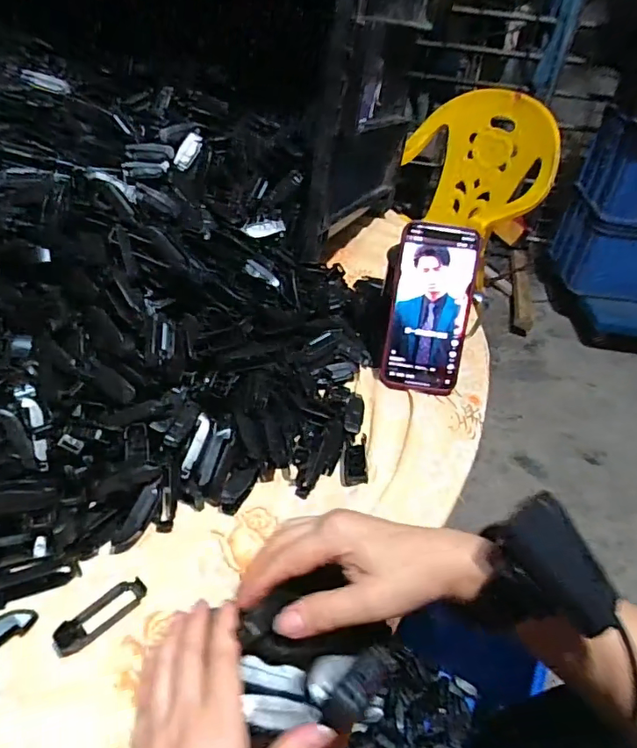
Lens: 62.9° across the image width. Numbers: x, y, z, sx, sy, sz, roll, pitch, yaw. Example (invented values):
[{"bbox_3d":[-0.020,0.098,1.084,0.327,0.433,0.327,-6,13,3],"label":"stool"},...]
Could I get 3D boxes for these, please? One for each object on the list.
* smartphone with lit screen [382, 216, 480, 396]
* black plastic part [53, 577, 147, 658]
[{"bbox_3d":[0.110,-0.063,0.515,0.076,0.163,0.011,8,7,2],"label":"smartphone with lit screen"},{"bbox_3d":[-0.137,0.150,0.327,0.019,0.014,0.059,35,49,28],"label":"black plastic part"}]

